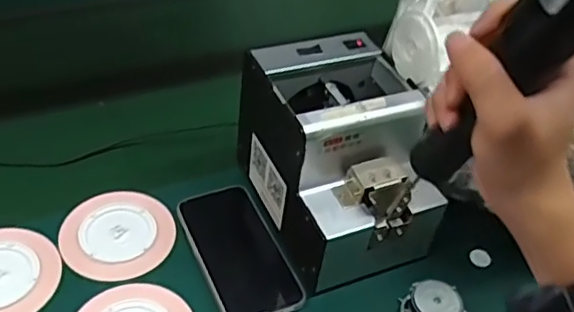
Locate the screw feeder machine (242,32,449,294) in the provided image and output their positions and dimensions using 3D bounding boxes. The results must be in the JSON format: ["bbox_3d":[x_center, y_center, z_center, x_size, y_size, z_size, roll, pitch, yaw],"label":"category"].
[{"bbox_3d":[0.050,0.002,0.547,0.128,0.142,0.177,-14,46,-22],"label":"screw feeder machine"}]

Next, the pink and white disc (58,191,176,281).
[{"bbox_3d":[-0.156,0.070,0.547,0.100,0.007,0.092,4,42,-4],"label":"pink and white disc"}]

